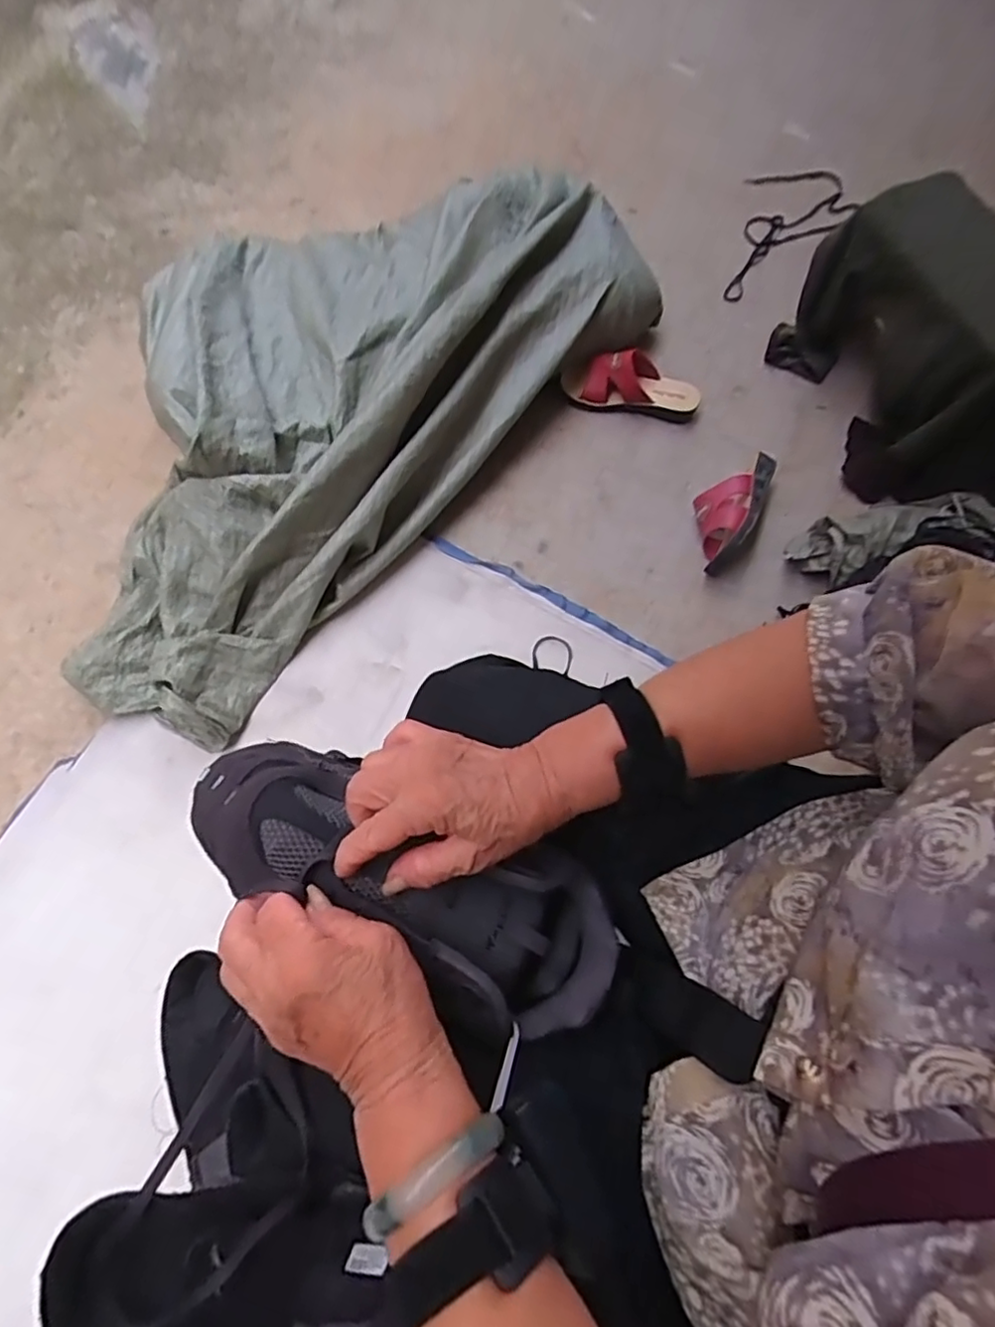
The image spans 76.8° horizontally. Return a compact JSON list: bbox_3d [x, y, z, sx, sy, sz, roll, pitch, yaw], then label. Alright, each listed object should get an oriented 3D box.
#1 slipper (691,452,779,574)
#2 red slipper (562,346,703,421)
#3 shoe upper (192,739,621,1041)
[{"bbox_3d":[0.362,-0.247,0.980,0.096,0.075,0.217,22,70,7],"label":"slipper"},{"bbox_3d":[0.232,-0.483,1.080,0.237,0.087,0.093,9,68,2],"label":"red slipper"},{"bbox_3d":[-0.066,0.128,0.389,0.289,0.074,0.098,24,70,6],"label":"shoe upper"}]

